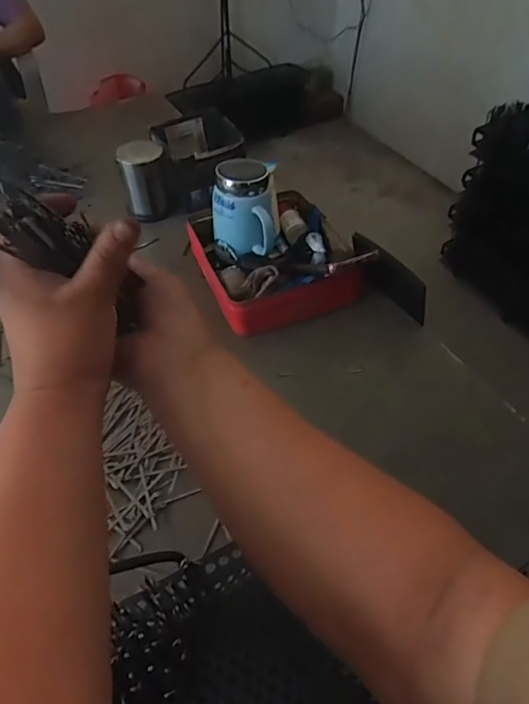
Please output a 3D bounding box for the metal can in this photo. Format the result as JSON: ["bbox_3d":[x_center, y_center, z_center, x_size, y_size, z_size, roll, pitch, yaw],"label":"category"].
[{"bbox_3d":[-0.207,-0.292,0.881,0.076,0.119,0.095,-13,49,-12],"label":"metal can"}]

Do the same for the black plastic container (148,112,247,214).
[{"bbox_3d":[-0.122,-0.346,0.913,0.144,0.094,0.154,-25,52,-22],"label":"black plastic container"}]

